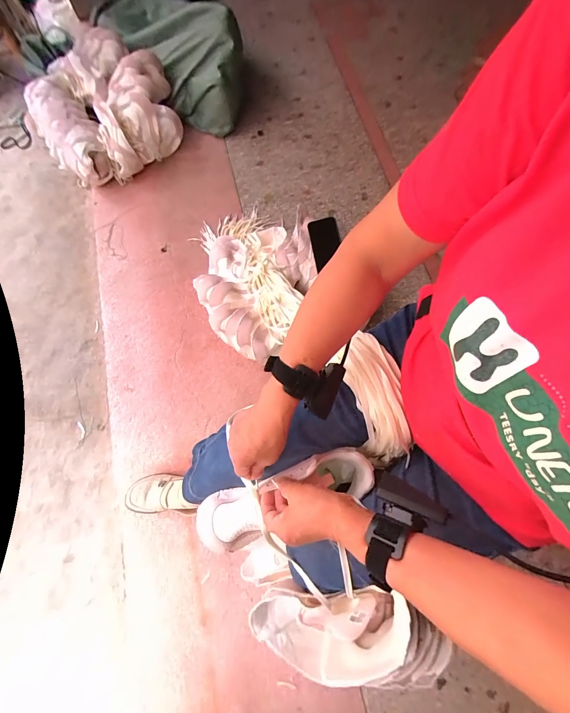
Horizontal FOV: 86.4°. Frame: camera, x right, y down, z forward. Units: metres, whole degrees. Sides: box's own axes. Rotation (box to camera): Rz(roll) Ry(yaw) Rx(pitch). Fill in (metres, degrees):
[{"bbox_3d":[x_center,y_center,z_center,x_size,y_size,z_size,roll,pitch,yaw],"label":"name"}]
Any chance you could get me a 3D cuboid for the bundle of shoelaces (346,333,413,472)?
[{"bbox_3d":[0.133,0.068,0.436,0.070,0.074,0.186,-14,95,-4],"label":"bundle of shoelaces"}]

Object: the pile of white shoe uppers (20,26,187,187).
[{"bbox_3d":[-0.662,-0.894,1.088,0.465,0.183,0.530,-41,77,-11],"label":"pile of white shoe uppers"}]

